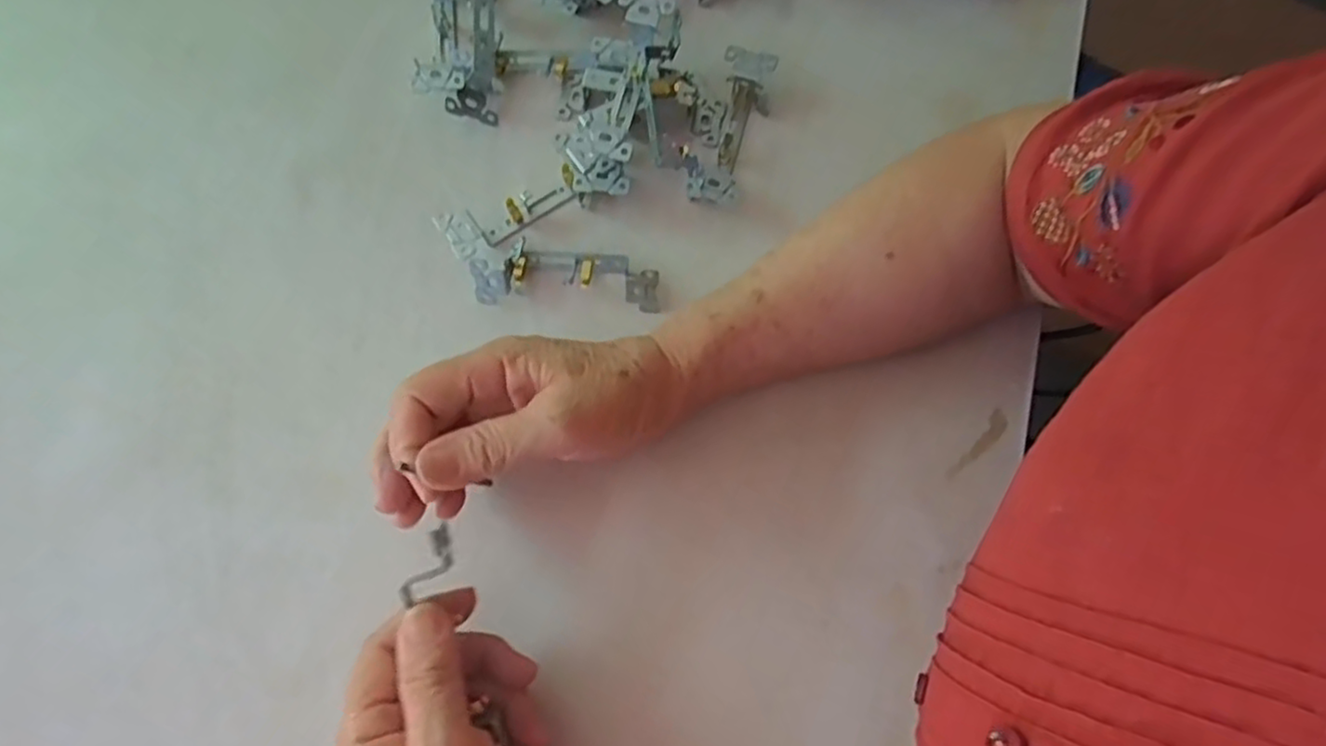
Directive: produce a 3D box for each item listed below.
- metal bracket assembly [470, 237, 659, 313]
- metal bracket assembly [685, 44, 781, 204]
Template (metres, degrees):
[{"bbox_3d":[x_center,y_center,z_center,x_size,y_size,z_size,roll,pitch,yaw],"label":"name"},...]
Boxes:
[{"bbox_3d":[-0.055,-0.056,0.400,0.104,0.026,0.031,3,76,2],"label":"metal bracket assembly"},{"bbox_3d":[0.042,-0.144,0.423,0.030,0.022,0.103,15,77,5],"label":"metal bracket assembly"}]

